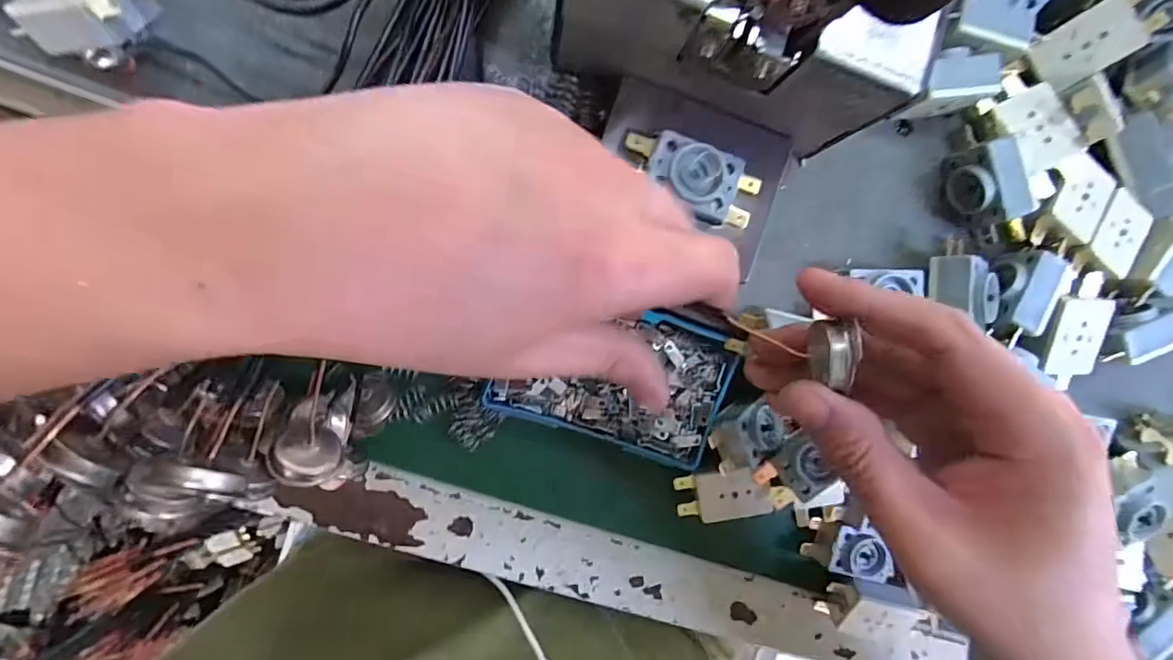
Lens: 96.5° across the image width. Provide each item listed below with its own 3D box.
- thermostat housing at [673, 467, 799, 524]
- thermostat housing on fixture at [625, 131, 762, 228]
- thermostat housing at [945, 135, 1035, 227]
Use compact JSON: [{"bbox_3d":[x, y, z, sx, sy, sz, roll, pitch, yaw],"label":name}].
[{"bbox_3d":[0.077,0.085,0.273,0.058,0.011,0.028,-1,94,8],"label":"thermostat housing"},{"bbox_3d":[0.044,-0.062,0.219,0.059,0.014,0.027,21,91,-8],"label":"thermostat housing on fixture"},{"bbox_3d":[0.190,-0.069,0.249,0.018,0.024,0.036,-22,96,-5],"label":"thermostat housing"}]

